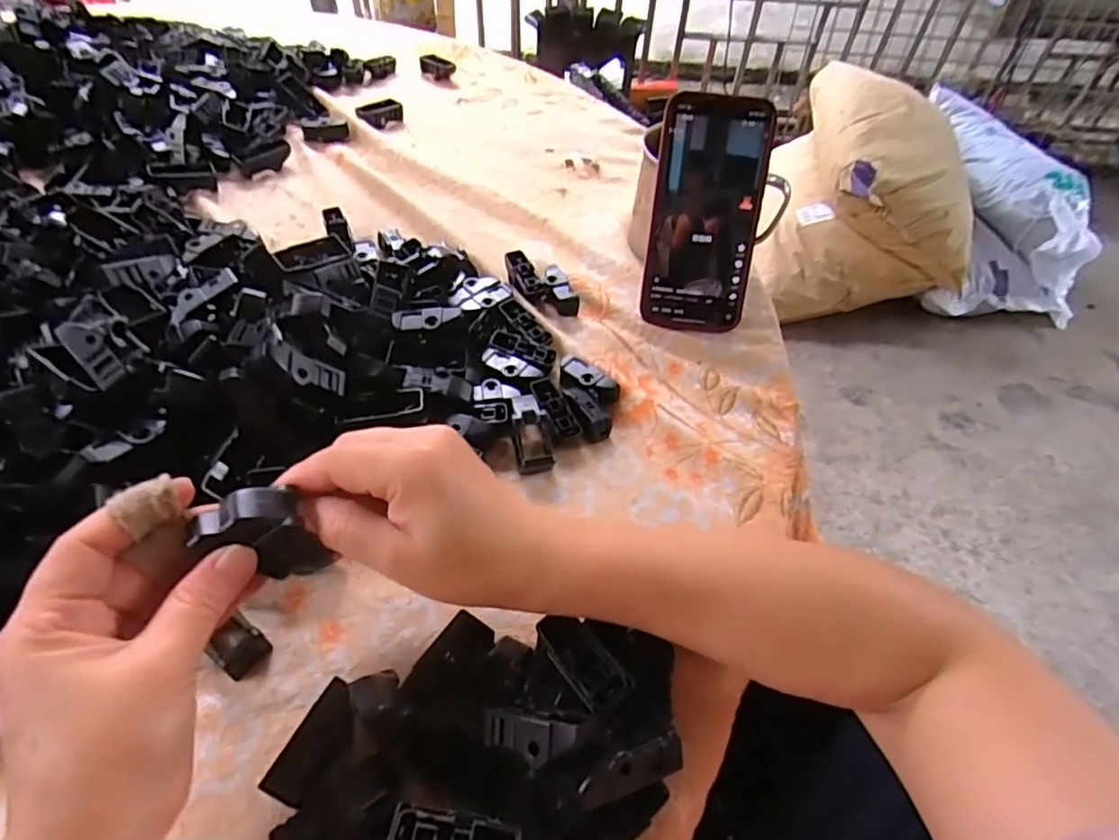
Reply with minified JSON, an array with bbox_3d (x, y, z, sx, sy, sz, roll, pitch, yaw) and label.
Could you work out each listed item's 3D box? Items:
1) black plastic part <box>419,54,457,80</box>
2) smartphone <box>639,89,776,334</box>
[{"bbox_3d":[-0.143,-0.413,0.696,0.046,0.021,0.014,25,56,15],"label":"black plastic part"},{"bbox_3d":[0.105,-0.147,0.432,0.079,0.161,0.005,7,18,5],"label":"smartphone"}]

